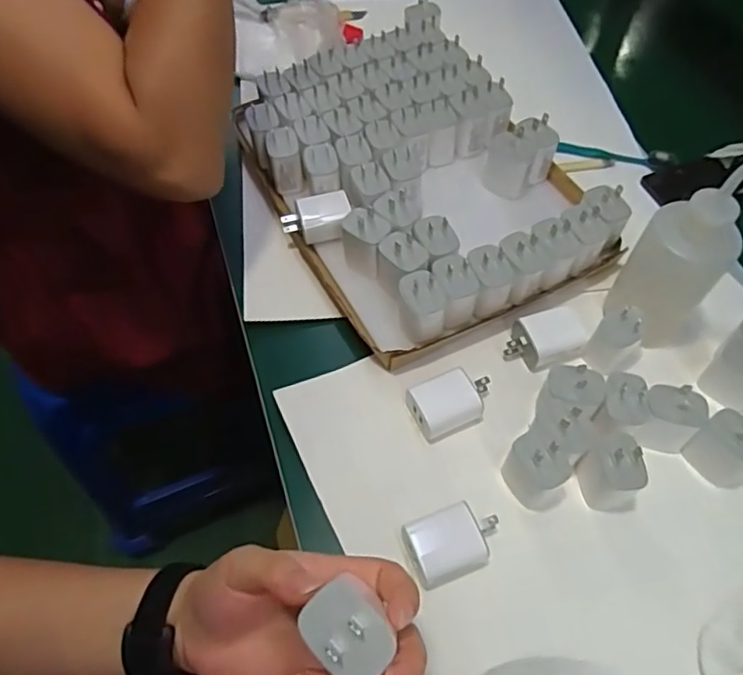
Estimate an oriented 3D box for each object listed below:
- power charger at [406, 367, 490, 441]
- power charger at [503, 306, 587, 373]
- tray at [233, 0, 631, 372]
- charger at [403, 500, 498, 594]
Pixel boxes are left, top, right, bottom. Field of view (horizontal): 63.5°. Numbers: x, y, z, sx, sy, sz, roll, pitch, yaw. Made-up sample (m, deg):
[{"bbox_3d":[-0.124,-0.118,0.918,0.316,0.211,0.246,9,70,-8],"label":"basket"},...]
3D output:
[{"bbox_3d":[0.062,0.050,0.465,0.063,0.027,0.037,-22,61,-12],"label":"power charger"},{"bbox_3d":[0.142,0.002,0.495,0.062,0.023,0.044,-13,69,4],"label":"power charger"},{"bbox_3d":[0.036,-0.158,0.572,0.253,0.066,0.340,-27,61,-16],"label":"tray"},{"bbox_3d":[0.054,0.139,0.406,0.060,0.026,0.042,-18,60,-10],"label":"charger"}]

